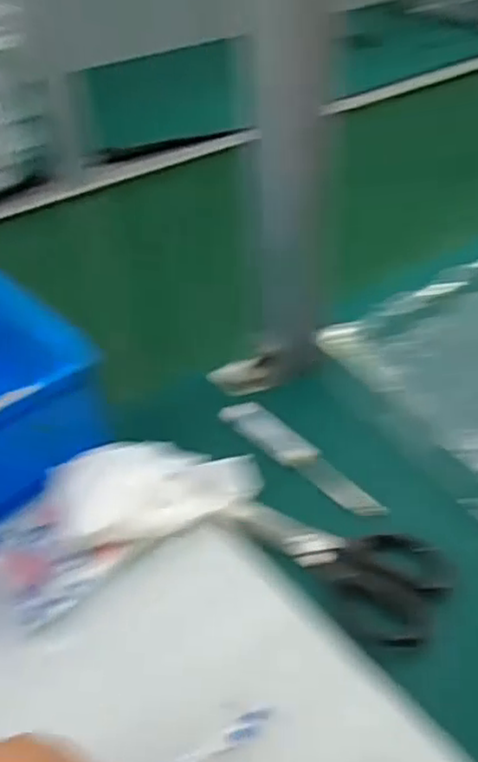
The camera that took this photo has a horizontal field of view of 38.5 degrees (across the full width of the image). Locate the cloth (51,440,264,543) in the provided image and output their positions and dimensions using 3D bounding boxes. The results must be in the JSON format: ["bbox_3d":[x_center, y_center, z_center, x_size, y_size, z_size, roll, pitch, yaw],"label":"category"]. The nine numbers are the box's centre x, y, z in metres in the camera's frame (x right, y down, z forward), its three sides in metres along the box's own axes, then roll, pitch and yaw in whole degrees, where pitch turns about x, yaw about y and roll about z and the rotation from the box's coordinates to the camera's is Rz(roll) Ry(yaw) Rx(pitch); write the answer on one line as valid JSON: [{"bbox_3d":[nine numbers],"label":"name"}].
[{"bbox_3d":[-0.054,0.064,0.448,0.130,0.027,0.079,-18,43,-14],"label":"cloth"}]

